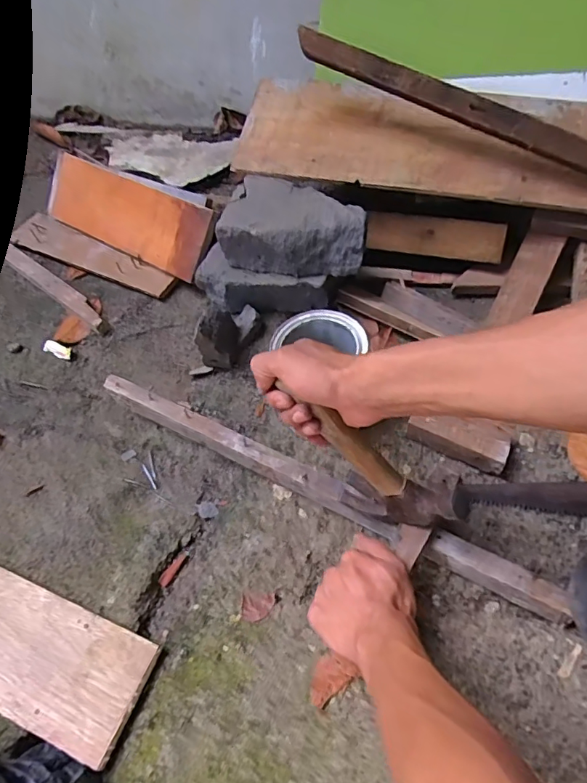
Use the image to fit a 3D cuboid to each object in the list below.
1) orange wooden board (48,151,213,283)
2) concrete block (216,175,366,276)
[{"bbox_3d":[-0.282,-0.295,0.850,0.335,0.112,0.020,27,19,20],"label":"orange wooden board"},{"bbox_3d":[0.006,-0.224,0.711,0.192,0.072,0.119,16,59,14],"label":"concrete block"}]

